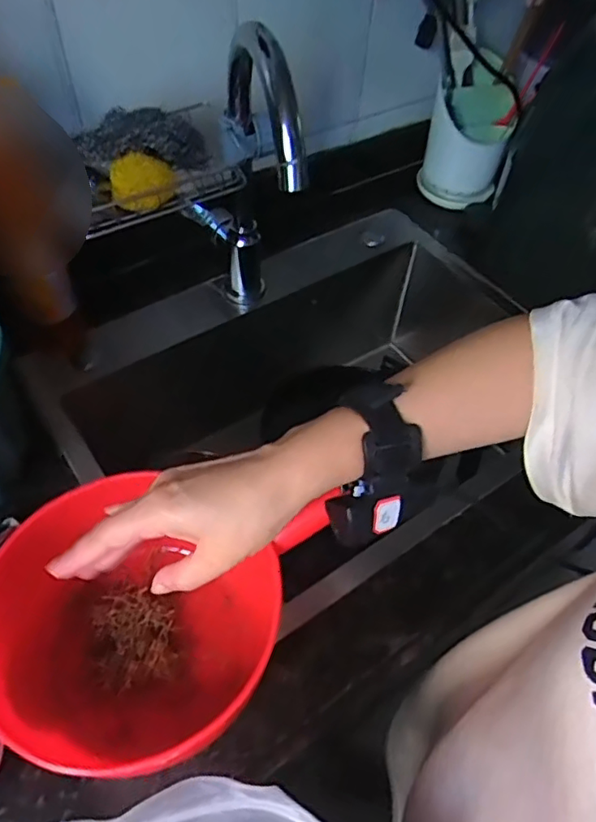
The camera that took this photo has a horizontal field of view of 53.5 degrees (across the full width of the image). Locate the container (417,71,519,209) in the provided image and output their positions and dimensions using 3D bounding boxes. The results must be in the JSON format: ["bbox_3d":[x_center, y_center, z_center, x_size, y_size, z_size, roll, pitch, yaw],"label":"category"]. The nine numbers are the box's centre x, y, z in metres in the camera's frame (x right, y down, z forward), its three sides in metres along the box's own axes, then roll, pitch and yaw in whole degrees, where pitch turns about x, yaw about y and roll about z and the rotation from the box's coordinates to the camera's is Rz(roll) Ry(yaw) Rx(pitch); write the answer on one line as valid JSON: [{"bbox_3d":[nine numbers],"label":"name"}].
[{"bbox_3d":[0.250,-0.404,0.875,0.114,0.158,0.141,13,53,6],"label":"container"}]

